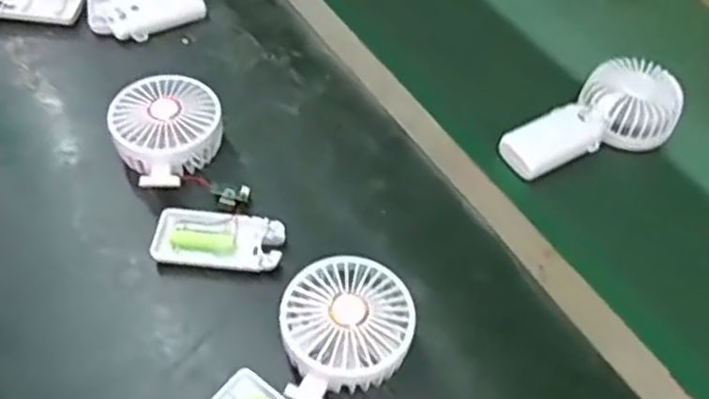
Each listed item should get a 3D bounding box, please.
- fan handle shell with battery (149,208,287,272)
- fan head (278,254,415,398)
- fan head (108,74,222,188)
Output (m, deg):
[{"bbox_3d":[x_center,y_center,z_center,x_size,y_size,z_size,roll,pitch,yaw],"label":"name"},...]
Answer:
[{"bbox_3d":[-0.103,0.031,0.532,0.095,0.016,0.043,4,54,4],"label":"fan handle shell with battery"},{"bbox_3d":[-0.005,0.092,0.478,0.088,0.050,0.098,-6,52,-7],"label":"fan head"},{"bbox_3d":[-0.158,-0.055,0.576,0.084,0.044,0.094,27,55,17],"label":"fan head"}]

